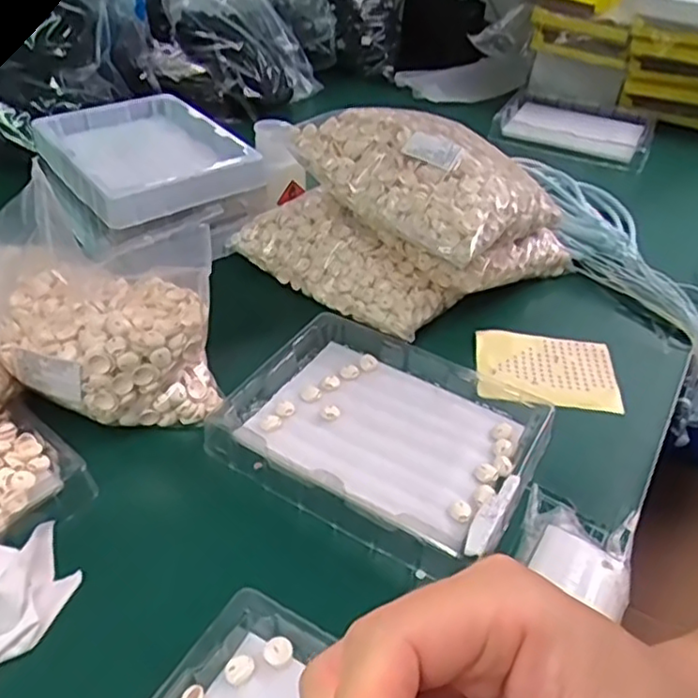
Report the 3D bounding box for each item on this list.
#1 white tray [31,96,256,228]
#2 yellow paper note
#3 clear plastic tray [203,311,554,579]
[{"bbox_3d":[-0.229,-0.226,0.725,0.180,0.025,0.245,-26,49,-30],"label":"white tray"},{"bbox_3d":[0.176,0.018,0.585,0.119,0.013,0.098,5,40,4],"label":"yellow paper note"},{"bbox_3d":[0.027,0.053,0.510,0.225,0.031,0.182,22,44,20],"label":"clear plastic tray"}]

